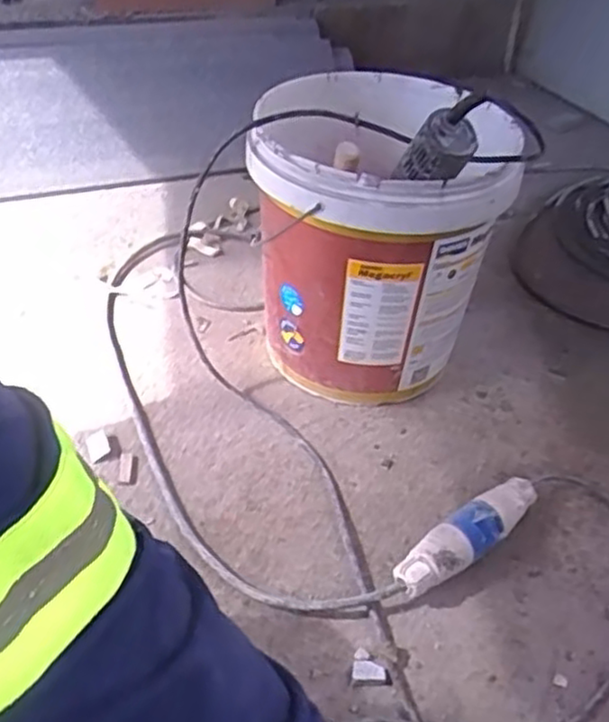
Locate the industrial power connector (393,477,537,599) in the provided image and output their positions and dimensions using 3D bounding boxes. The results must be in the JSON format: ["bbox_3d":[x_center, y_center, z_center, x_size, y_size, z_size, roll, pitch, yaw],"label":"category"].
[{"bbox_3d":[0.168,0.178,0.735,0.191,0.056,0.051,-31,52,-31],"label":"industrial power connector"}]

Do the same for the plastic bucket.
[{"bbox_3d":[0.081,-0.151,0.872,0.272,0.365,0.265,9,41,5],"label":"plastic bucket"}]

